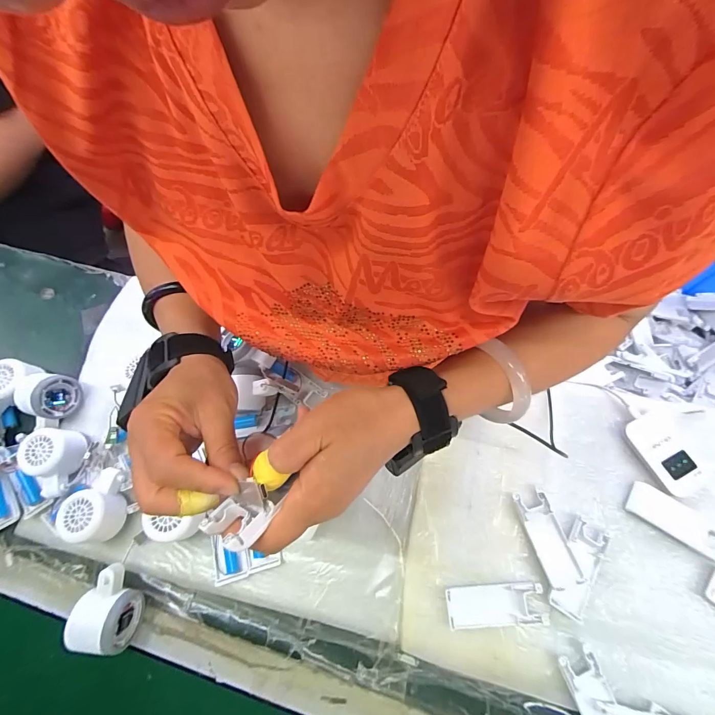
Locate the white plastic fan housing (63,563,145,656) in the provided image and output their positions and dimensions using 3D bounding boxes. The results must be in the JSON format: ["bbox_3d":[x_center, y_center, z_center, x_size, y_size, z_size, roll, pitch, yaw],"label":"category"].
[{"bbox_3d":[-0.279,0.279,0.414,0.051,0.052,0.081,3,70,4],"label":"white plastic fan housing"}]

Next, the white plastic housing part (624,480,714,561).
[{"bbox_3d":[0.378,0.192,0.436,0.104,0.010,0.041,31,75,13],"label":"white plastic housing part"}]

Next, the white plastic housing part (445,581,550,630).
[{"bbox_3d":[0.154,0.277,0.410,0.107,0.010,0.042,-5,70,1],"label":"white plastic housing part"}]

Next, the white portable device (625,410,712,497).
[{"bbox_3d":[0.393,0.118,0.461,0.068,0.018,0.097,-22,71,-5],"label":"white portable device"}]

